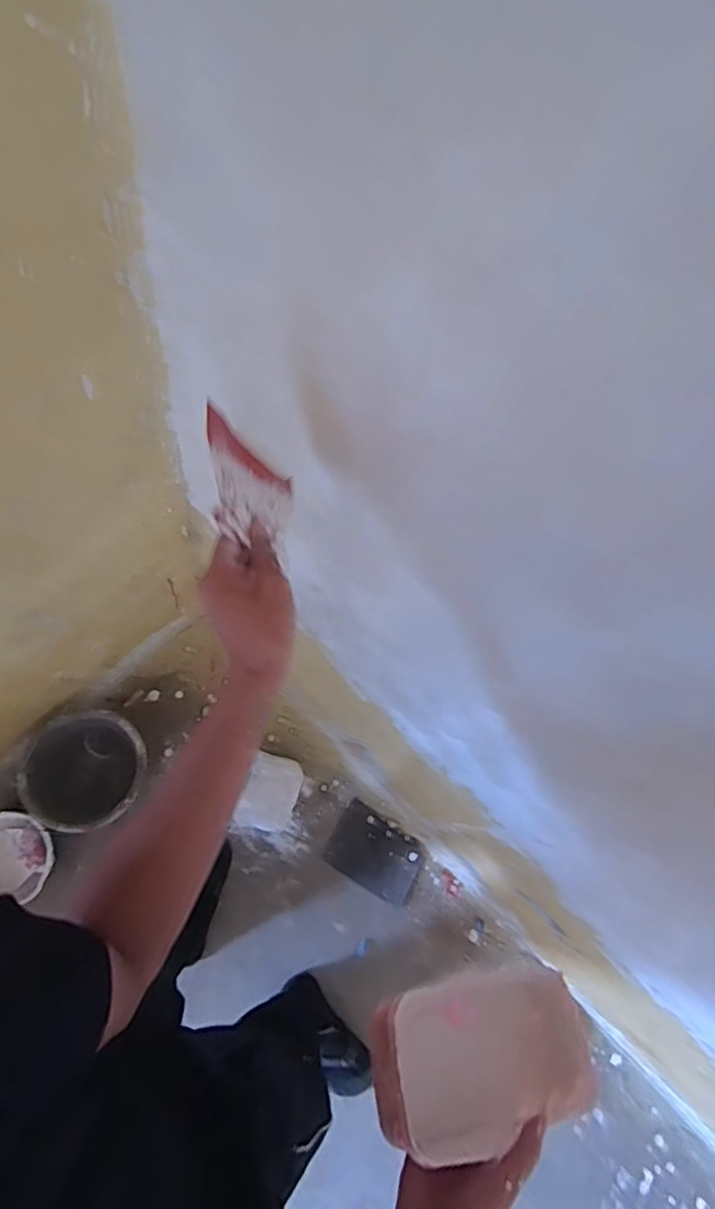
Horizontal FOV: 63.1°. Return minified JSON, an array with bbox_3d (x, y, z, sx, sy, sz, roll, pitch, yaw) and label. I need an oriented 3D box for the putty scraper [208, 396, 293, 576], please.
[{"bbox_3d":[-0.086,-0.096,0.498,0.007,0.127,0.098,-14,68,20],"label":"putty scraper"}]

